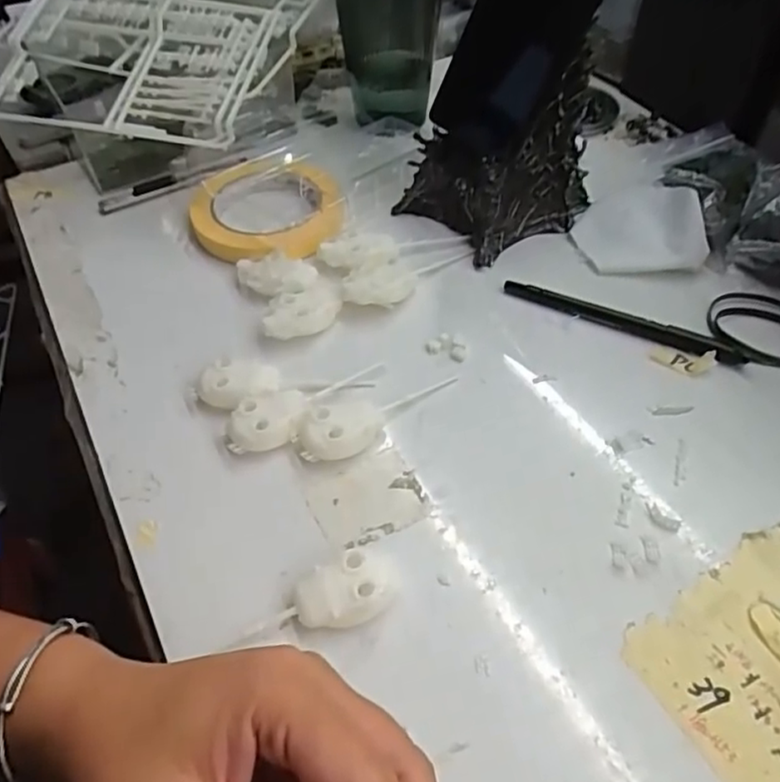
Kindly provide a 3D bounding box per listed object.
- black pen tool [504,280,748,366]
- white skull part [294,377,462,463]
[{"bbox_3d":[0.137,-0.042,0.391,0.142,0.011,0.012,22,54,20],"label":"black pen tool"},{"bbox_3d":[-0.007,0.012,0.347,0.091,0.016,0.032,-22,53,-15],"label":"white skull part"}]

